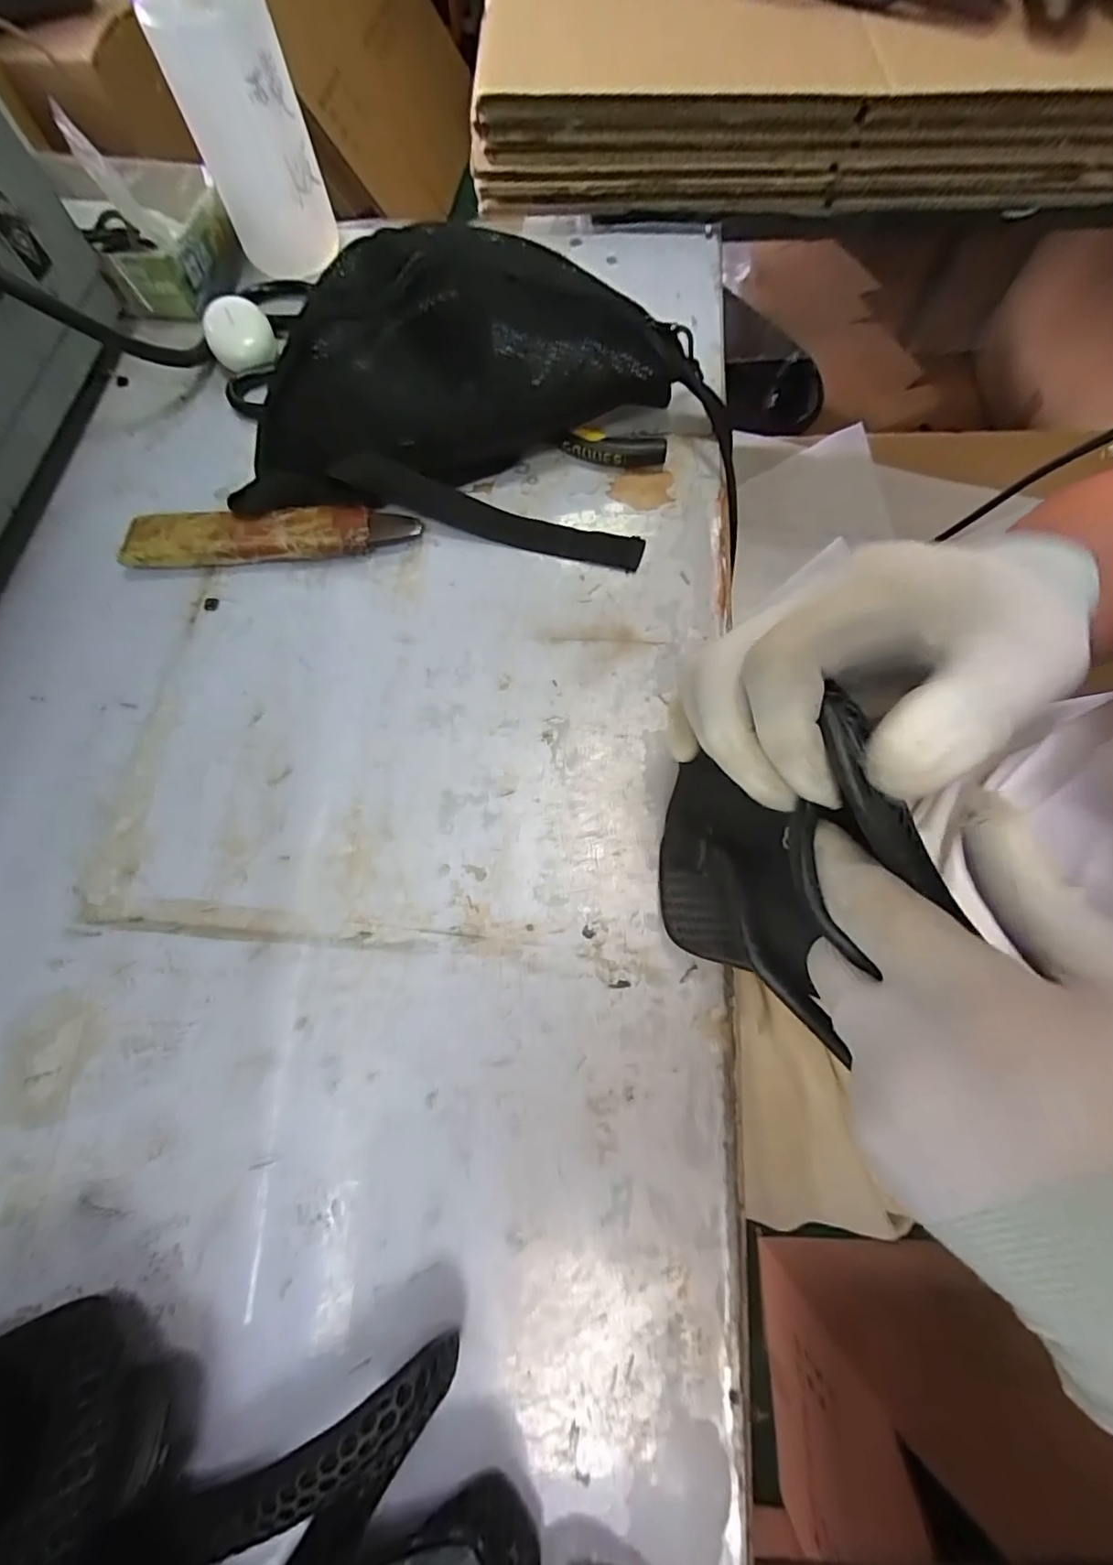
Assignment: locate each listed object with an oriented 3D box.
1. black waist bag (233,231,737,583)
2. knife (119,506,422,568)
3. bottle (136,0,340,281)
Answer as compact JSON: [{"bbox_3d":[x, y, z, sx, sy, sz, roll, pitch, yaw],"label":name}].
[{"bbox_3d":[-0.039,-0.249,0.346,0.320,0.089,0.177,7,71,4],"label":"black waist bag"},{"bbox_3d":[-0.184,-0.160,0.356,0.182,0.017,0.035,-4,71,0],"label":"knife"},{"bbox_3d":[-0.226,-0.489,0.373,0.078,0.210,0.071,-23,72,-6],"label":"bottle"}]

